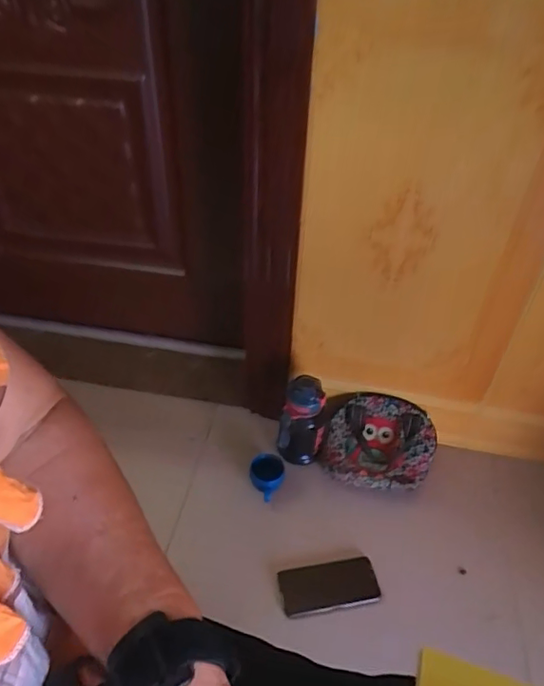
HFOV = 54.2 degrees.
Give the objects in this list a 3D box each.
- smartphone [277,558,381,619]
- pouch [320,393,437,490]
[{"bbox_3d":[0.094,0.399,0.869,0.160,0.011,0.074,-6,43,-9],"label":"smartphone"},{"bbox_3d":[0.204,0.192,1.020,0.210,0.062,0.178,11,64,4],"label":"pouch"}]

